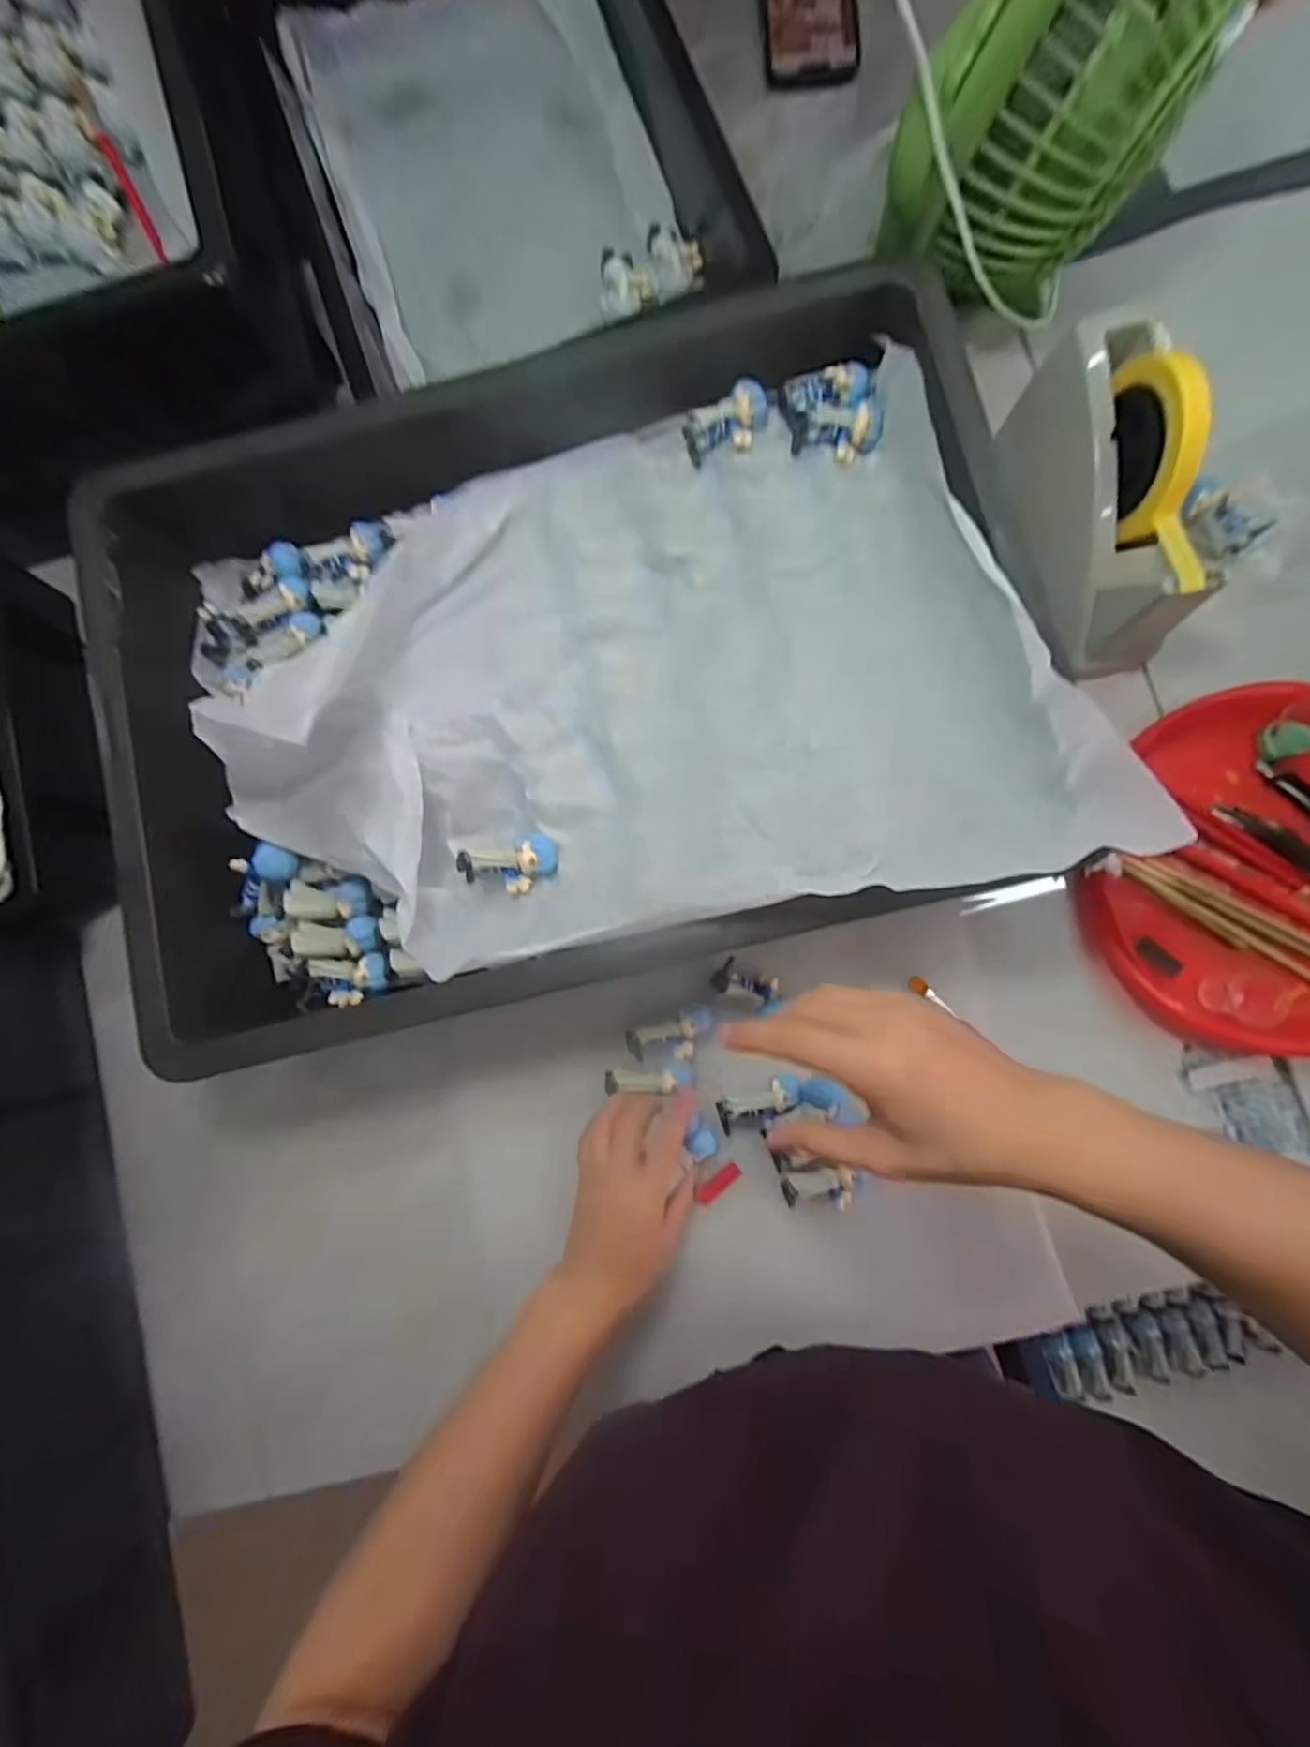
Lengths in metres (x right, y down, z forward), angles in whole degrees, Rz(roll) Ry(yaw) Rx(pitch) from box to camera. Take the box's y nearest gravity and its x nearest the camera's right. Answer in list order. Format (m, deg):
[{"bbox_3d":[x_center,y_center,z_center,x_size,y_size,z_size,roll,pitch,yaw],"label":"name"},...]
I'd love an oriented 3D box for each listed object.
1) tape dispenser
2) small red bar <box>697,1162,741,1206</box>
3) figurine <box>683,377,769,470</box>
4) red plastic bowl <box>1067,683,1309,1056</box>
[{"bbox_3d":[0.314,-0.260,0.442,0.065,0.134,0.205,-13,84,2],"label":"tape dispenser"},{"bbox_3d":[0.047,0.227,0.459,0.036,0.006,0.012,-39,83,-1],"label":"small red bar"},{"bbox_3d":[0.054,-0.321,0.449,0.063,0.021,0.033,-32,83,0],"label":"figurine"},{"bbox_3d":[0.442,0.003,0.442,0.232,0.049,0.237,0,84,4],"label":"red plastic bowl"}]

